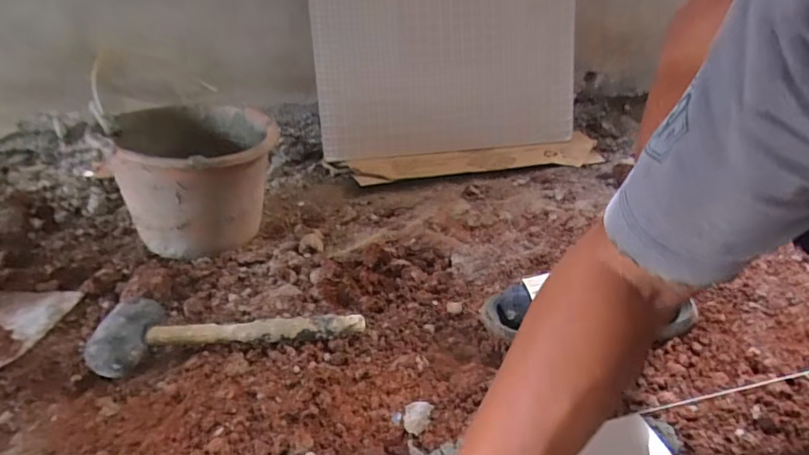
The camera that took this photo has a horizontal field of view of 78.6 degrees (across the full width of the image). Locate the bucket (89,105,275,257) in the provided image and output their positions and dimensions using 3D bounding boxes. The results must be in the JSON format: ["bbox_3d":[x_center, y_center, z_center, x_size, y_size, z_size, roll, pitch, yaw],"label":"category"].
[{"bbox_3d":[-0.335,-0.088,0.826,0.226,0.183,0.273,-8,31,-15],"label":"bucket"}]

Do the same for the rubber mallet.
[{"bbox_3d":[-0.209,0.115,0.607,0.307,0.058,0.089,-7,30,-13],"label":"rubber mallet"}]

